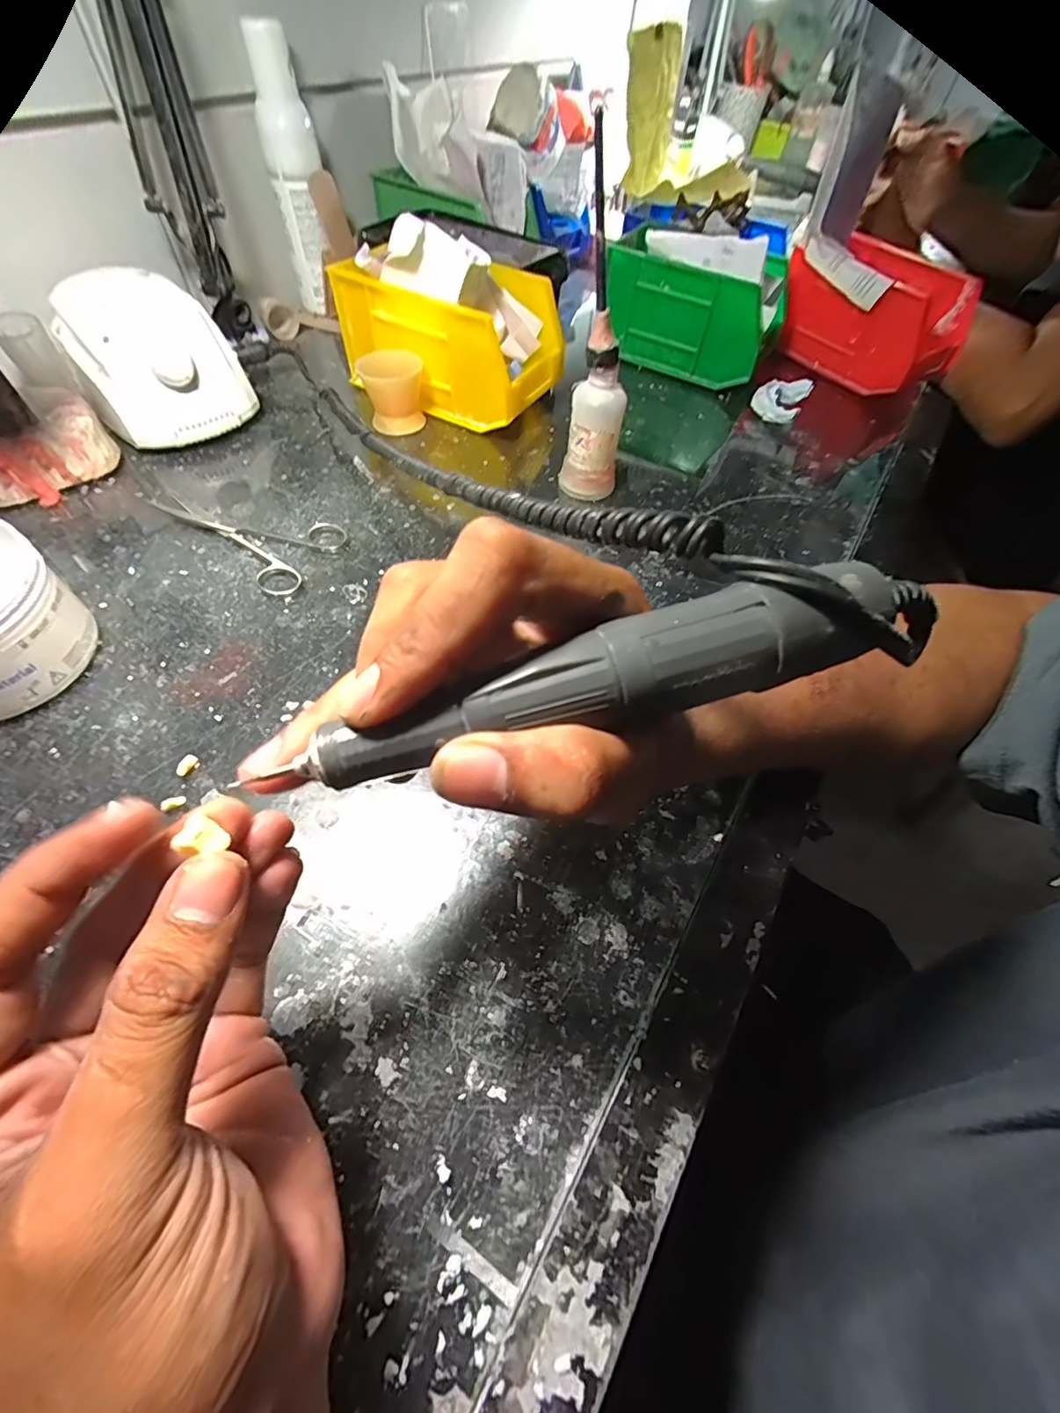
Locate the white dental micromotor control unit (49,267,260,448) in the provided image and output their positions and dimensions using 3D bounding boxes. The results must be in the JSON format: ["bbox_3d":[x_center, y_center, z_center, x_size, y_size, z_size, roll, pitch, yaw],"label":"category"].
[{"bbox_3d":[-0.289,-0.266,0.393,0.103,0.080,0.116,-32,65,-23],"label":"white dental micromotor control unit"}]

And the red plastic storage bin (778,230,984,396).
[{"bbox_3d":[0.348,-0.390,0.517,0.112,0.103,0.153,-26,63,-20],"label":"red plastic storage bin"}]

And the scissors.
[{"bbox_3d":[-0.199,-0.124,0.351,0.130,0.009,0.072,25,58,11],"label":"scissors"}]

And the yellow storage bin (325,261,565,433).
[{"bbox_3d":[-0.063,-0.308,0.431,0.186,0.090,0.091,23,58,10],"label":"yellow storage bin"}]

